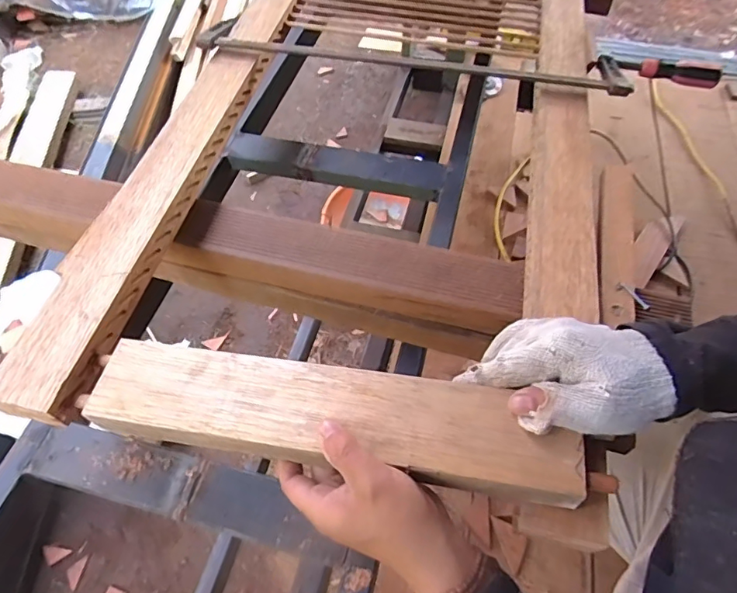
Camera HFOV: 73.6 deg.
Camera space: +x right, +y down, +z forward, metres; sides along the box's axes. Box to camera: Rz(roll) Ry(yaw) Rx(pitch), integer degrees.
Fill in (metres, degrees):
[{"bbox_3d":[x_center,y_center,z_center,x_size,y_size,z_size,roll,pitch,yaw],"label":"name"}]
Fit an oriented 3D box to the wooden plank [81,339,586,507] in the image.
[{"bbox_3d":[-0.034,0.093,0.384,0.368,0.030,0.082,7,57,11],"label":"wooden plank"}]

